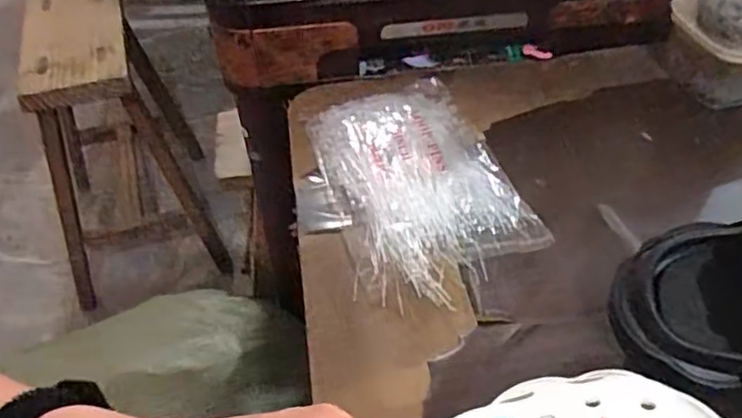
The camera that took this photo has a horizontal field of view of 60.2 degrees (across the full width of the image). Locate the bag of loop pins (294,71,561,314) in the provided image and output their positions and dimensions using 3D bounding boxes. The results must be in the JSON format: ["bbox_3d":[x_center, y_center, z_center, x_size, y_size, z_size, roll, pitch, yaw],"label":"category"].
[{"bbox_3d":[0.026,-0.023,0.526,0.165,0.034,0.222,-14,46,-11],"label":"bag of loop pins"}]

